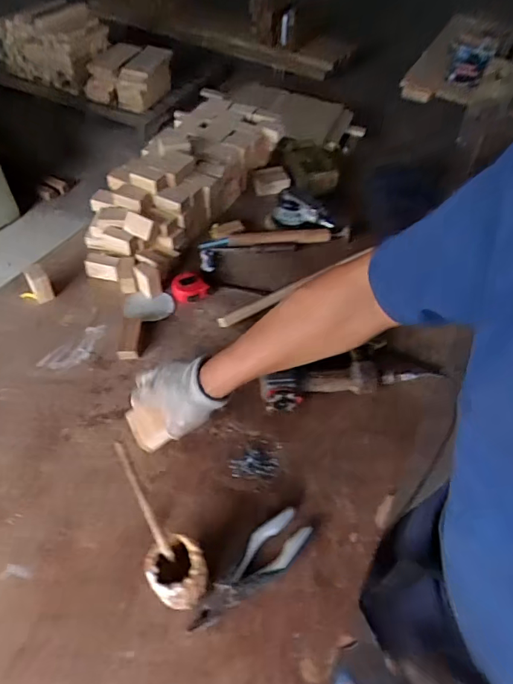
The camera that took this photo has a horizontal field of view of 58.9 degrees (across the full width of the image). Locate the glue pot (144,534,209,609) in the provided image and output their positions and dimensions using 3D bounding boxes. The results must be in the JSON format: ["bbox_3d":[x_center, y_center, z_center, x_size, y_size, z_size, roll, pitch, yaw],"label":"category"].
[{"bbox_3d":[-0.092,0.284,0.551,0.067,0.085,0.067,2,51,-3],"label":"glue pot"}]

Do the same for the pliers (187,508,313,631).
[{"bbox_3d":[-0.005,0.295,0.588,0.182,0.021,0.059,-36,59,-29],"label":"pliers"}]

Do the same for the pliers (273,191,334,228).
[{"bbox_3d":[0.105,-0.284,0.996,0.137,0.063,0.031,18,52,10],"label":"pliers"}]

